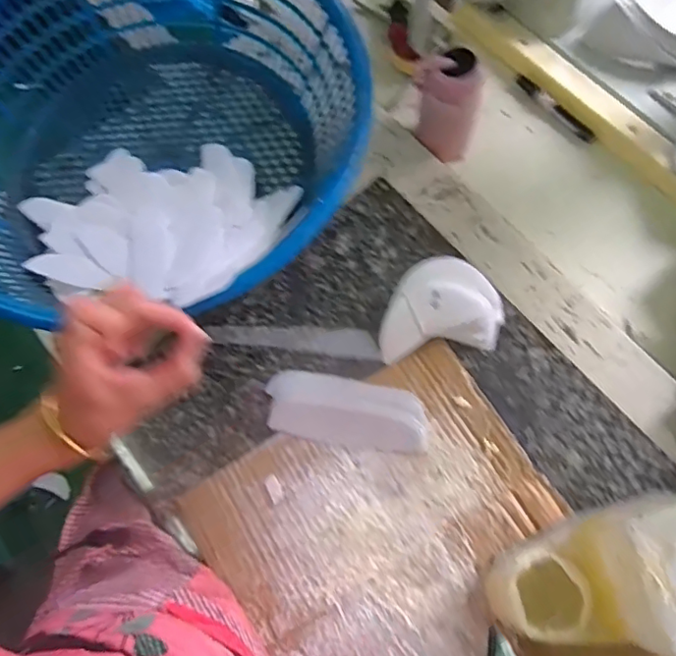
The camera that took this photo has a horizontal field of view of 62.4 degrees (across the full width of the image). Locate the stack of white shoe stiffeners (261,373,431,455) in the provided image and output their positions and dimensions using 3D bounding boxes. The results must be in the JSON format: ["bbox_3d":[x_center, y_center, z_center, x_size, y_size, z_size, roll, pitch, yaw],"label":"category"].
[{"bbox_3d":[0.008,0.090,0.599,0.171,0.029,0.072,11,72,8],"label":"stack of white shoe stiffeners"}]

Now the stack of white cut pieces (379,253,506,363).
[{"bbox_3d":[0.111,-0.022,0.618,0.142,0.066,0.099,-9,70,-1],"label":"stack of white cut pieces"}]

